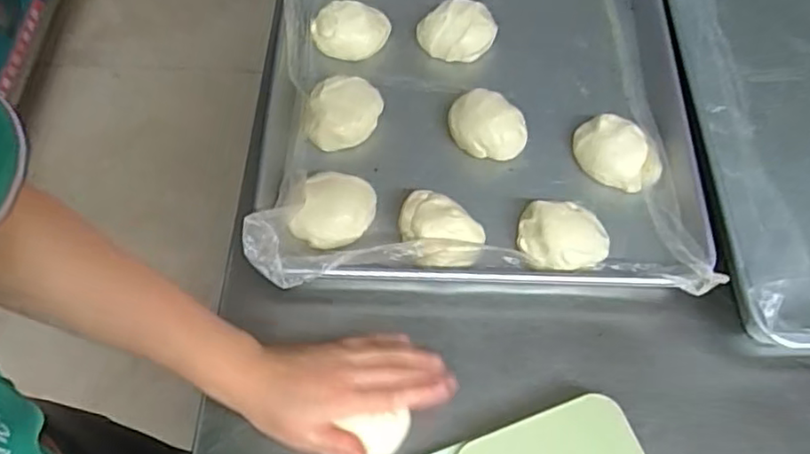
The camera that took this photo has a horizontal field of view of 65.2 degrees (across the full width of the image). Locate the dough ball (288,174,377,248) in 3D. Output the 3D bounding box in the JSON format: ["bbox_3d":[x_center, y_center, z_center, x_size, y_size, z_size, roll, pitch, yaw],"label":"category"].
[{"bbox_3d":[-0.062,-0.012,0.580,0.063,0.047,0.068,0,63,-1],"label":"dough ball"}]

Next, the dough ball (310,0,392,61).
[{"bbox_3d":[-0.057,-0.210,0.670,0.084,0.038,0.060,-6,63,-3],"label":"dough ball"}]

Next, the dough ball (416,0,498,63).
[{"bbox_3d":[0.056,-0.213,0.678,0.073,0.038,0.076,-41,70,-19],"label":"dough ball"}]

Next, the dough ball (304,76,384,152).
[{"bbox_3d":[-0.060,-0.115,0.625,0.078,0.041,0.069,-10,63,-6],"label":"dough ball"}]

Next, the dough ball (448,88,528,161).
[{"bbox_3d":[0.079,-0.101,0.620,0.062,0.045,0.080,-32,68,-16],"label":"dough ball"}]

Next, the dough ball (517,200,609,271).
[{"bbox_3d":[0.141,0.012,0.566,0.077,0.043,0.064,0,63,-1],"label":"dough ball"}]

